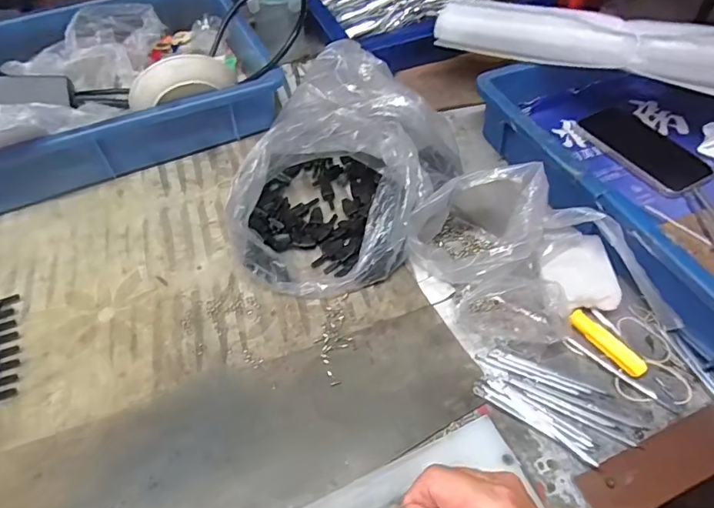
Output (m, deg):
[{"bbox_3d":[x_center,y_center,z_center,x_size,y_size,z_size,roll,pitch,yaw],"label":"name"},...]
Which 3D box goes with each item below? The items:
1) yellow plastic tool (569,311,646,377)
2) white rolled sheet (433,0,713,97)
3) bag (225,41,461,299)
[{"bbox_3d":[0.214,0.076,0.411,0.016,0.010,0.069,-31,58,-21],"label":"yellow plastic tool"},{"bbox_3d":[0.307,-0.228,0.527,0.434,0.056,0.055,20,55,15],"label":"white rolled sheet"},{"bbox_3d":[-0.016,-0.082,0.470,0.185,0.129,0.227,18,54,15],"label":"bag"}]

